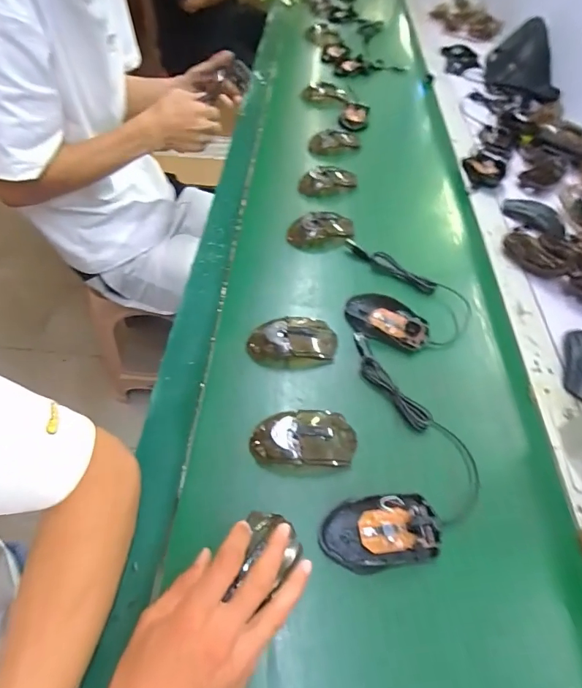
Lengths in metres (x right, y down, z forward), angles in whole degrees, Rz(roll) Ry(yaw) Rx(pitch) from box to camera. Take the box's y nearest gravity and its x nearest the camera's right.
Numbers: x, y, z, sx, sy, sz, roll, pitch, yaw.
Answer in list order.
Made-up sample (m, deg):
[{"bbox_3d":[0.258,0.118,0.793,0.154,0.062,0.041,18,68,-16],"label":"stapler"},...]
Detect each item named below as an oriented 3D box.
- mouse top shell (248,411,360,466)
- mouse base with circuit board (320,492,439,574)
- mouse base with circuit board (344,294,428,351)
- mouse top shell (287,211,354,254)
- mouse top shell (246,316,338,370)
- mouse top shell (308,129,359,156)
[{"bbox_3d":[0.014,0.099,0.432,0.108,0.027,0.059,-3,53,-7],"label":"mouse top shell"},{"bbox_3d":[0.084,0.175,0.386,0.110,0.021,0.061,-7,53,-10],"label":"mouse base with circuit board"},{"bbox_3d":[0.127,-0.034,0.546,0.107,0.016,0.067,20,53,11],"label":"mouse base with circuit board"},{"bbox_3d":[0.052,-0.174,0.638,0.110,0.033,0.060,-9,54,-11],"label":"mouse top shell"},{"bbox_3d":[0.003,-0.003,0.505,0.107,0.029,0.061,-9,54,-11],"label":"mouse top shell"},{"bbox_3d":[0.084,-0.399,0.812,0.098,0.034,0.049,-9,53,-11],"label":"mouse top shell"}]

